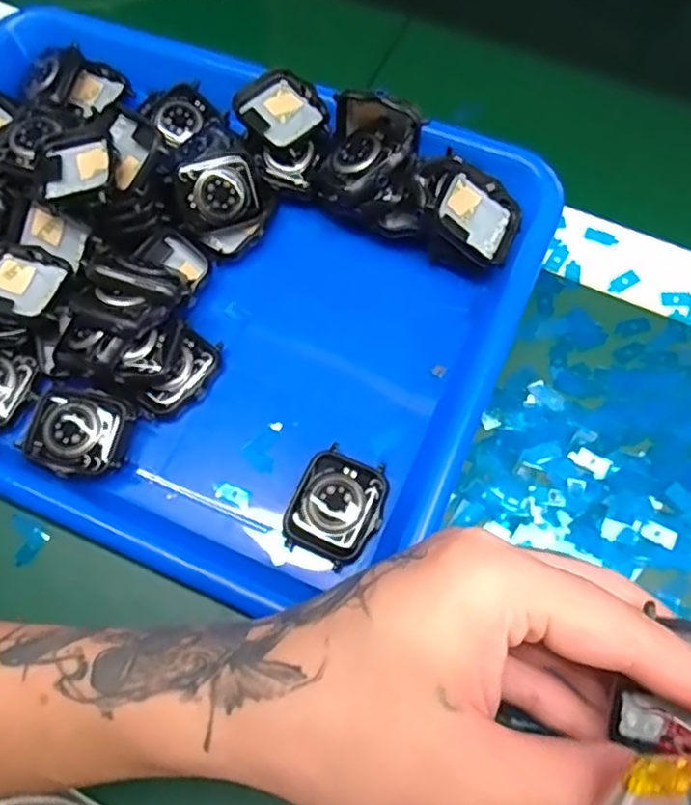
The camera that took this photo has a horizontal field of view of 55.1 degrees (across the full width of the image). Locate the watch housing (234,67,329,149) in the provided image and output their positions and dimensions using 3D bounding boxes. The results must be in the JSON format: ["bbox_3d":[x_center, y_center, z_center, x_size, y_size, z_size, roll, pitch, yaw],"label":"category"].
[{"bbox_3d":[-0.032,-0.148,0.336,0.036,0.010,0.040,-42,79,-9],"label":"watch housing"}]

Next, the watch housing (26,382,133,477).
[{"bbox_3d":[-0.120,0.013,0.297,0.041,0.016,0.039,13,70,8],"label":"watch housing"}]

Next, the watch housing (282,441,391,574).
[{"bbox_3d":[-0.004,0.045,0.287,0.038,0.011,0.047,24,71,12],"label":"watch housing"}]

